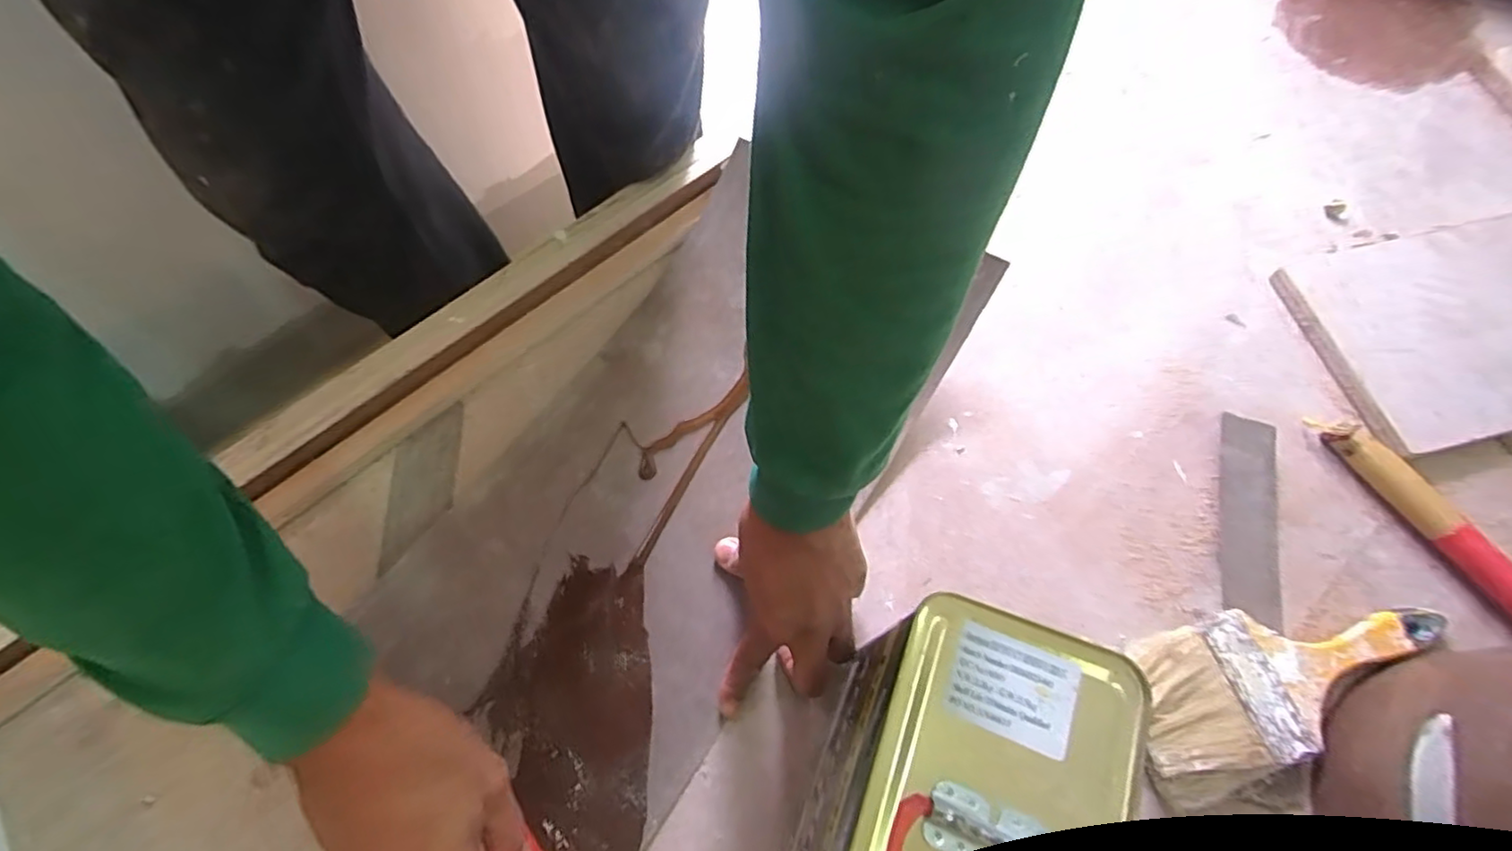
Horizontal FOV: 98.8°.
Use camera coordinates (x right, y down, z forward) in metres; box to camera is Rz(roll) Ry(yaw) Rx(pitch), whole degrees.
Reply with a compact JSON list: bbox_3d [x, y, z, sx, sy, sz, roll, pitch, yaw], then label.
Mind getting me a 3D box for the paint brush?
[{"bbox_3d":[0.365,0.172,0.450,0.227,0.024,0.092,-15,67,-5],"label":"paint brush"}]

